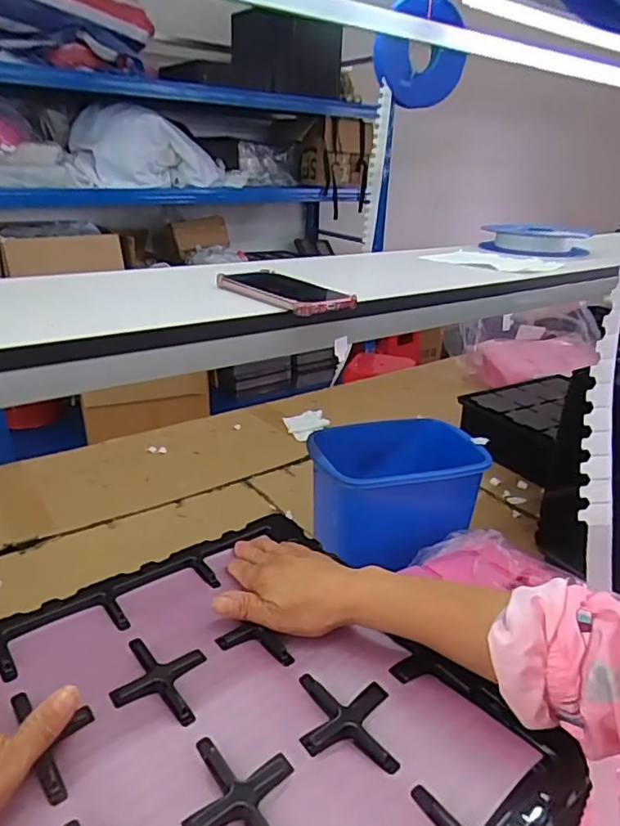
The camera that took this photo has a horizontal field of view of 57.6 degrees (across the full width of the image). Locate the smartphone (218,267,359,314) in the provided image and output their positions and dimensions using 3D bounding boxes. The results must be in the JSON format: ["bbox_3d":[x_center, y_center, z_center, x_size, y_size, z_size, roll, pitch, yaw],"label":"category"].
[{"bbox_3d":[-0.030,-0.135,0.621,0.075,0.017,0.162,-17,29,-35],"label":"smartphone"}]

